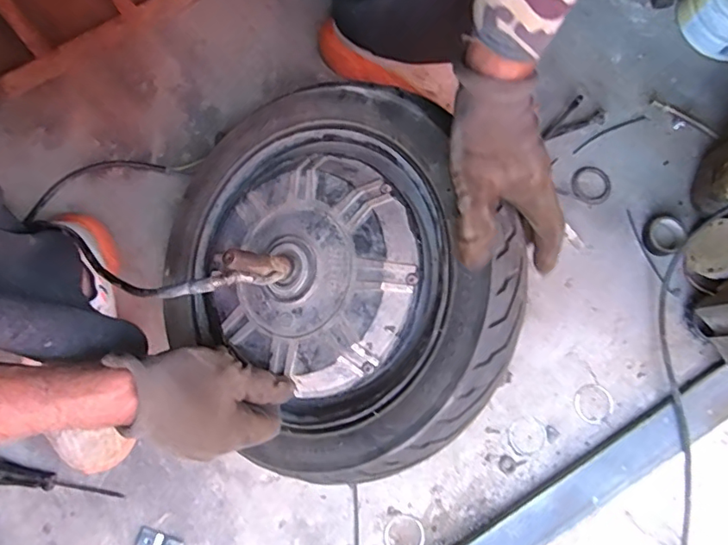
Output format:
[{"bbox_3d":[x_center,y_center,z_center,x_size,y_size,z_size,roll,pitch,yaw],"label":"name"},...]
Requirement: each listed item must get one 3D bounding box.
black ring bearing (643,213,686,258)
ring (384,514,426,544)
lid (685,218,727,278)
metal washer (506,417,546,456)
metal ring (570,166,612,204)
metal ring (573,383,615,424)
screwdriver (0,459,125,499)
[{"bbox_3d":[0.357,-0.045,0.617,0.046,0.014,0.047,0,80,-1],"label":"black ring bearing"},{"bbox_3d":[0.044,0.284,0.563,0.044,0.004,0.037,-11,80,-3],"label":"ring"},{"bbox_3d":[0.404,-0.026,0.586,0.065,0.013,0.060,-23,59,44],"label":"lid"},{"bbox_3d":[0.183,0.185,0.584,0.039,0.004,0.041,44,82,7],"label":"metal washer"},{"bbox_3d":[0.280,-0.107,0.639,0.048,0.006,0.050,0,80,-1],"label":"metal ring"},{"bbox_3d":[0.261,0.149,0.588,0.044,0.004,0.044,0,80,-1],"label":"metal ring"},{"bbox_3d":[-0.338,0.228,0.560,0.145,0.024,0.024,12,80,1],"label":"screwdriver"}]

